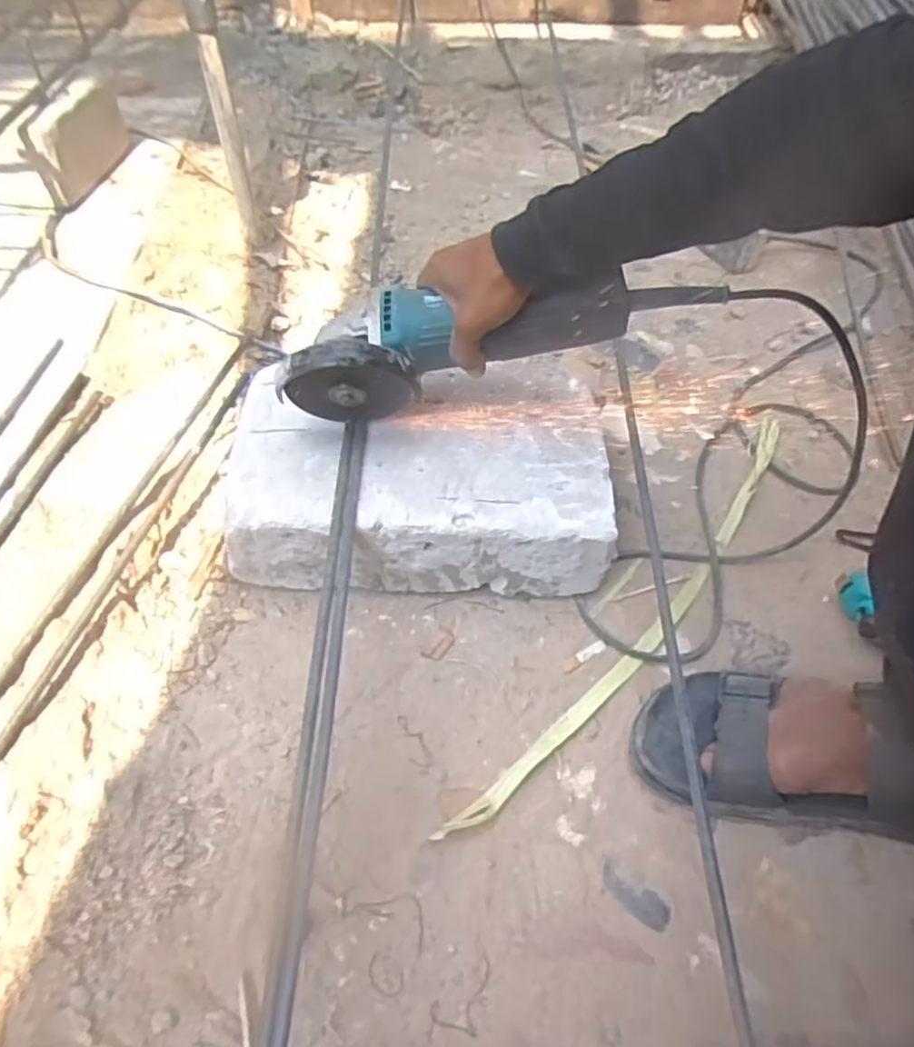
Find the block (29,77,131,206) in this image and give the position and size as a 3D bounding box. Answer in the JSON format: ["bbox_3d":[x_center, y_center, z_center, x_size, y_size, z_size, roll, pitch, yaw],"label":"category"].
[{"bbox_3d":[-0.509,-0.531,0.939,0.029,0.099,0.209,2,52,2],"label":"block"}]

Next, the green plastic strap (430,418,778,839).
[{"bbox_3d":[0.183,0.067,0.601,0.052,0.016,0.544,33,59,24],"label":"green plastic strap"}]

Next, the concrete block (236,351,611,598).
[{"bbox_3d":[-0.033,-0.045,0.629,0.320,0.111,0.205,1,52,1],"label":"concrete block"}]

